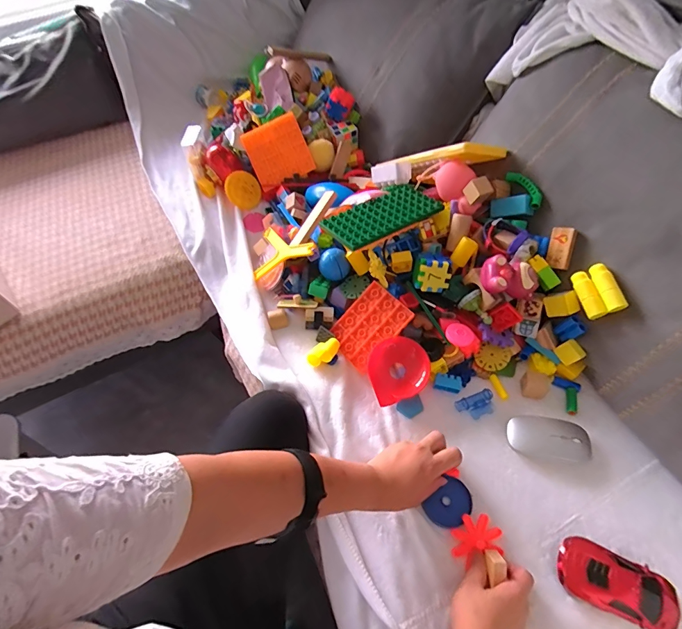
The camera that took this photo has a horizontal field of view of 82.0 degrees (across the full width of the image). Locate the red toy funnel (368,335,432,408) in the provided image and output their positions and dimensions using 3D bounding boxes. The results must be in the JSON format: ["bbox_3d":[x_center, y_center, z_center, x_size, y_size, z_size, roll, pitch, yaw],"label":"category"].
[{"bbox_3d":[0.087,0.084,0.595,0.089,0.050,0.090,-1,56,2],"label":"red toy funnel"}]

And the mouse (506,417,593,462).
[{"bbox_3d":[0.294,0.172,0.554,0.107,0.021,0.056,8,57,8],"label":"mouse"}]

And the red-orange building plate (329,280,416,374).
[{"bbox_3d":[0.045,0.018,0.645,0.095,0.008,0.125,42,94,28],"label":"red-orange building plate"}]

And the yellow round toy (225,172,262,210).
[{"bbox_3d":[-0.214,-0.274,0.861,0.071,0.015,0.081,-26,94,-13],"label":"yellow round toy"}]

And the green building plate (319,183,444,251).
[{"bbox_3d":[0.064,-0.169,0.653,0.193,0.013,0.104,-29,54,-22],"label":"green building plate"}]

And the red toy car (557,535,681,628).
[{"bbox_3d":[0.325,0.317,0.458,0.131,0.027,0.060,19,59,15],"label":"red toy car"}]

